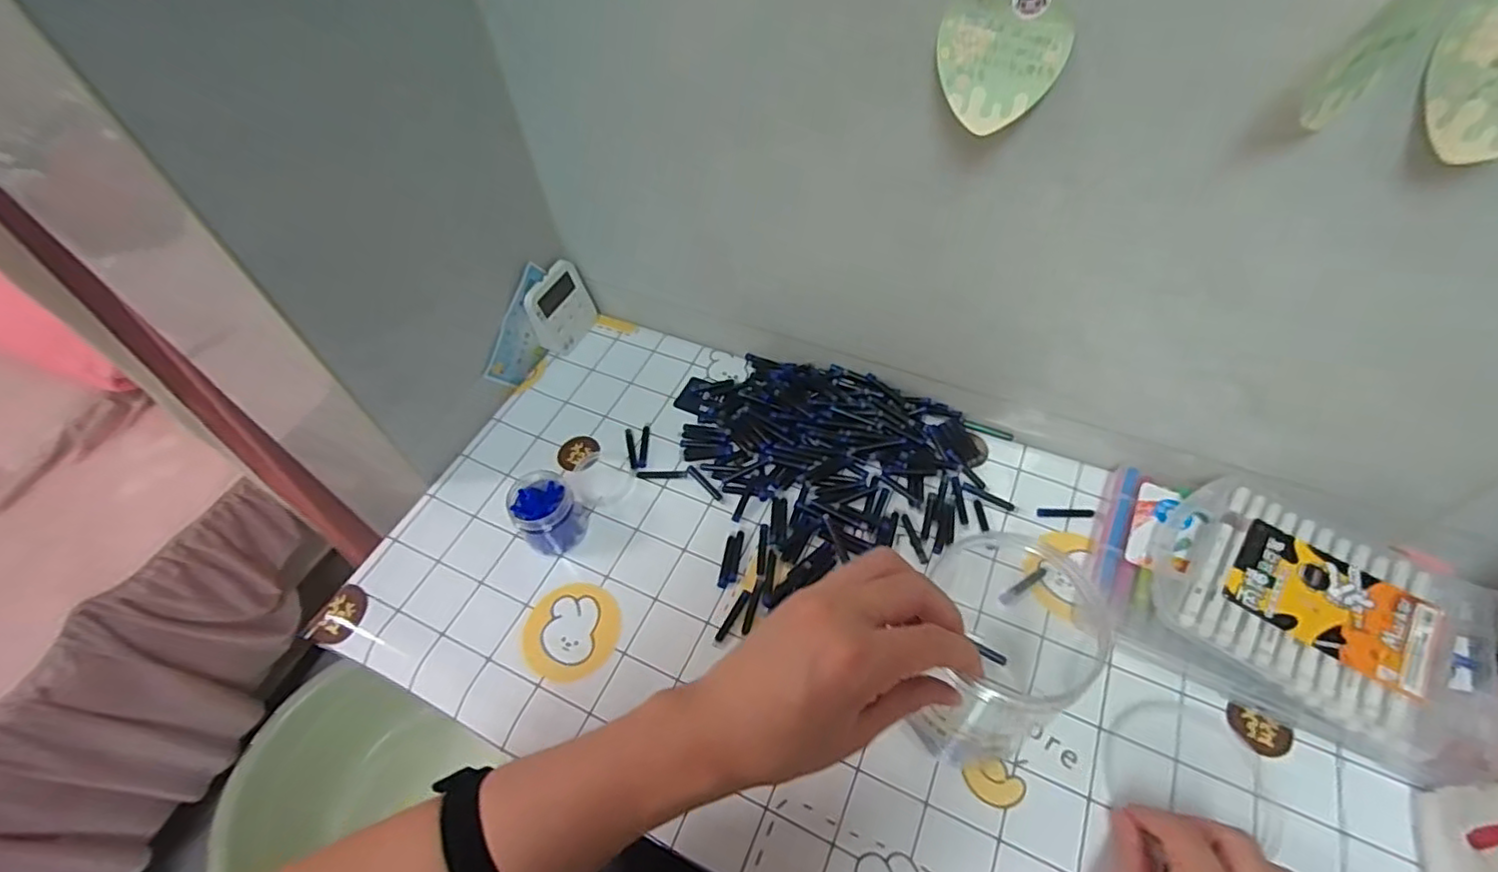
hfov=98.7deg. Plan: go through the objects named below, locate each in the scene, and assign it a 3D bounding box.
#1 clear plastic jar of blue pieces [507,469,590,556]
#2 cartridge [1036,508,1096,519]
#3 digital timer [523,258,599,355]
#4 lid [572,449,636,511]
[{"bbox_3d":[-0.170,0.065,0.544,0.053,0.056,0.051,-1,55,2],"label":"clear plastic jar of blue pieces"},{"bbox_3d":[0.273,0.066,0.554,0.046,0.004,0.010,1,55,4],"label":"cartridge"},{"bbox_3d":[-0.203,-0.137,0.689,0.020,0.080,0.078,12,57,33],"label":"digital timer"},{"bbox_3d":[-0.136,0.040,0.599,0.055,0.007,0.060,-1,55,2],"label":"lid"}]

